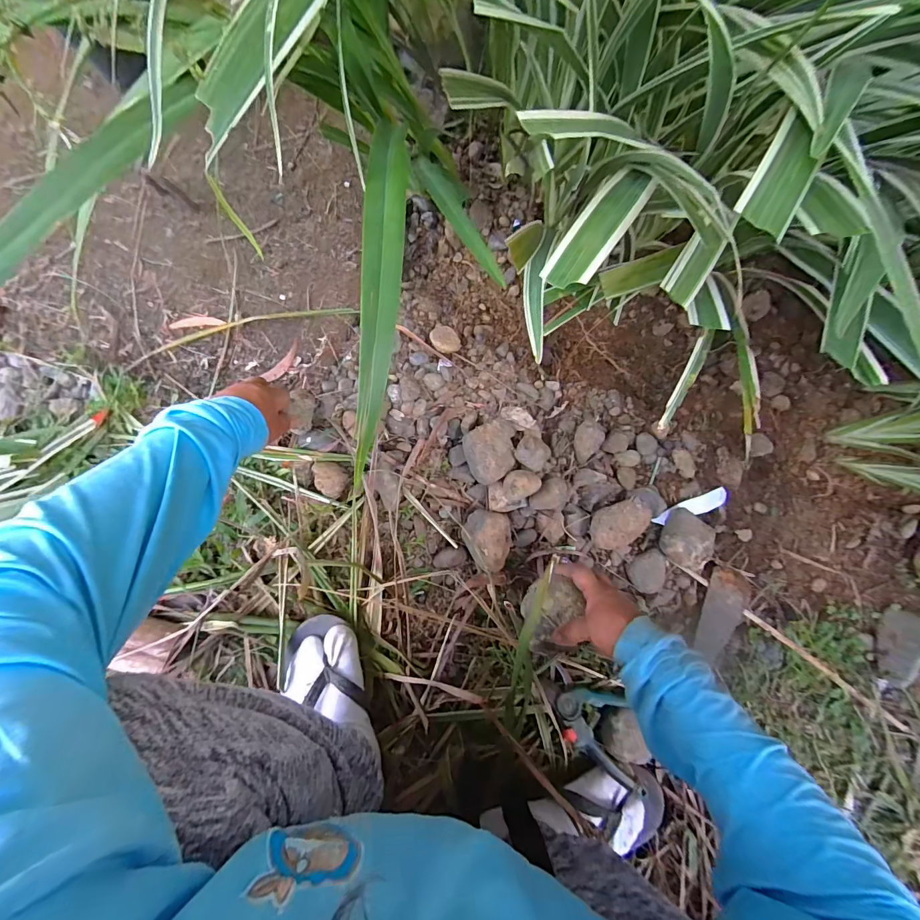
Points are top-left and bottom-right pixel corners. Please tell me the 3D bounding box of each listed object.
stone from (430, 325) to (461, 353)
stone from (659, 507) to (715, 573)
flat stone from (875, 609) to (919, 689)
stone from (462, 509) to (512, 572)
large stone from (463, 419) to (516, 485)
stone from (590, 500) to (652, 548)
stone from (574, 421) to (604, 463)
[{"bbox_3d":[-0.021,-0.173,0.584,0.042,0.026,0.043,1,85,-5],"label":"stone"},{"bbox_3d":[0.314,0.108,0.558,0.058,0.043,0.072,25,83,-3],"label":"stone"},{"bbox_3d":[0.625,0.262,0.566,0.058,0.033,0.105,28,83,-2],"label":"flat stone"},{"bbox_3d":[0.041,0.104,0.543,0.064,0.043,0.080,-27,88,-7],"label":"stone"},{"bbox_3d":[0.043,-0.012,0.546,0.078,0.062,0.071,1,83,-5],"label":"large stone"},{"bbox_3d":[0.212,0.087,0.542,0.077,0.047,0.056,-21,85,-7],"label":"stone"},{"bbox_3d":[0.181,-0.025,0.568,0.036,0.036,0.059,15,83,-4],"label":"stone"}]

